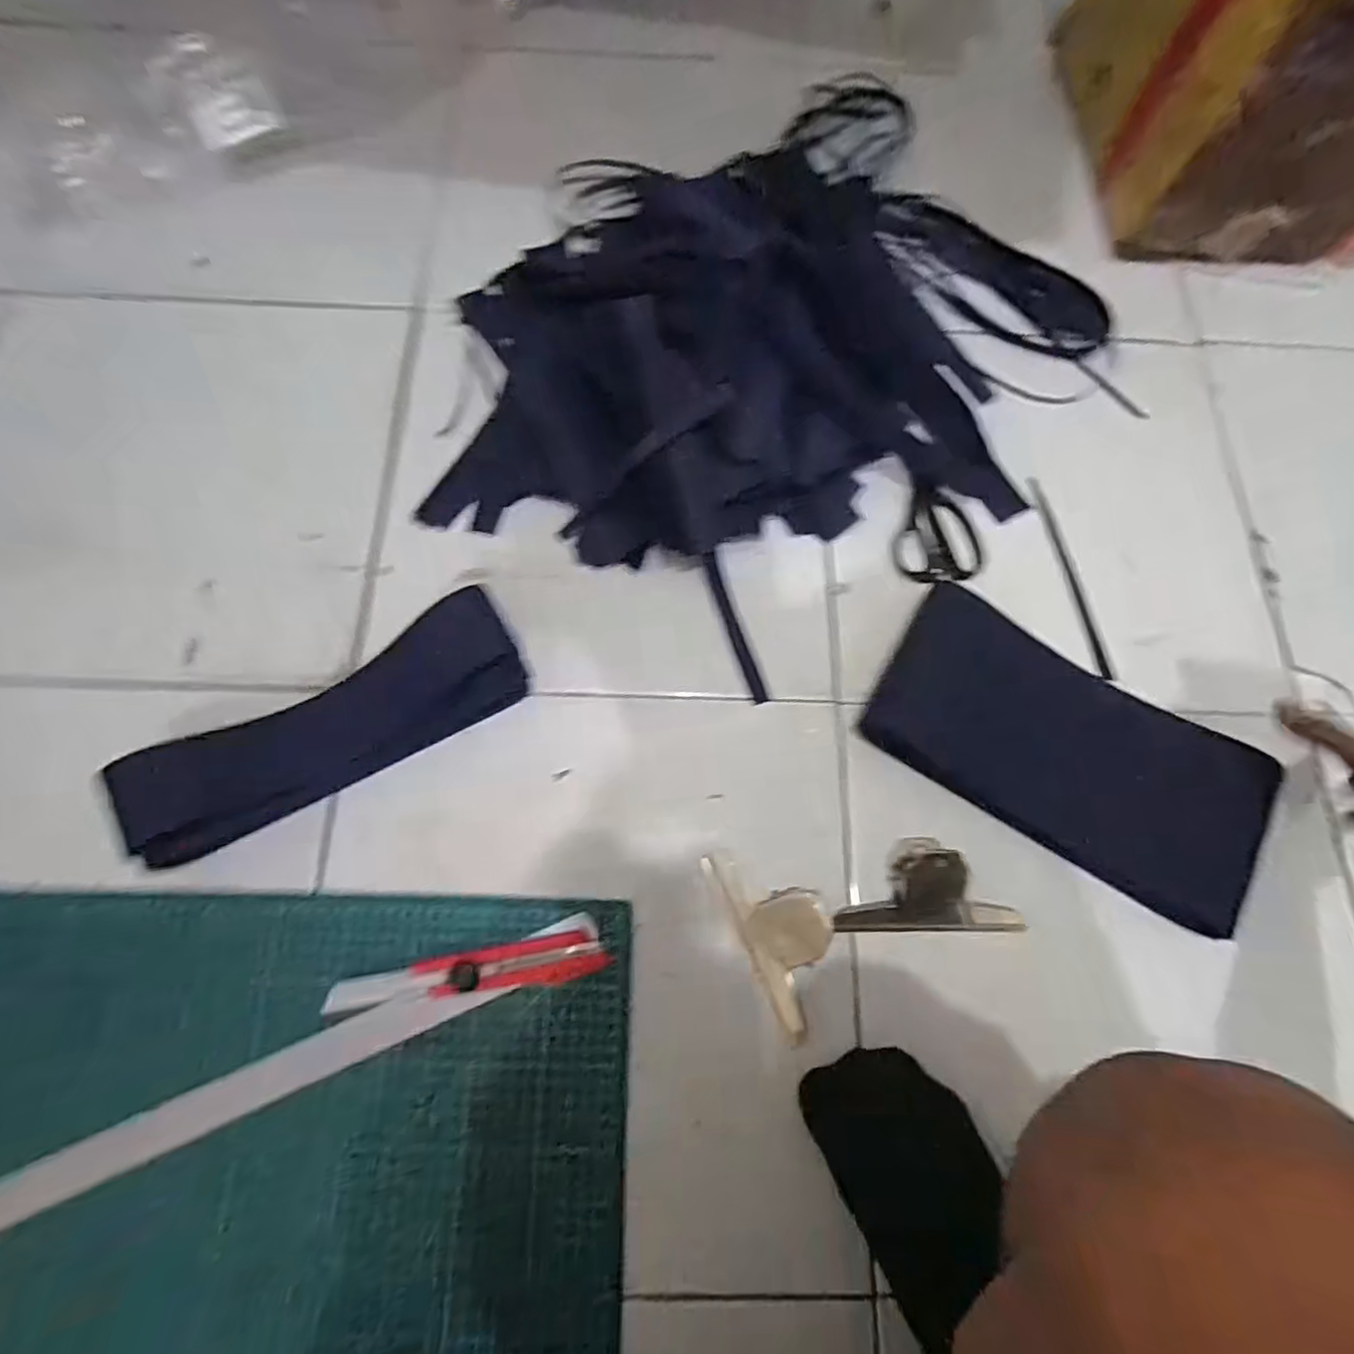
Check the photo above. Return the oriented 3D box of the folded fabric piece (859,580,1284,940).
[{"bbox_3d":[0.307,0.056,0.525,0.288,0.024,0.145,31,87,14],"label":"folded fabric piece"}]

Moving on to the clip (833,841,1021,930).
[{"bbox_3d":[0.184,0.154,0.491,0.128,0.035,0.065,0,73,-2],"label":"clip"}]

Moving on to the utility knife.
[{"bbox_3d":[-0.147,0.212,0.471,0.193,0.015,0.032,-9,74,-5],"label":"utility knife"}]

